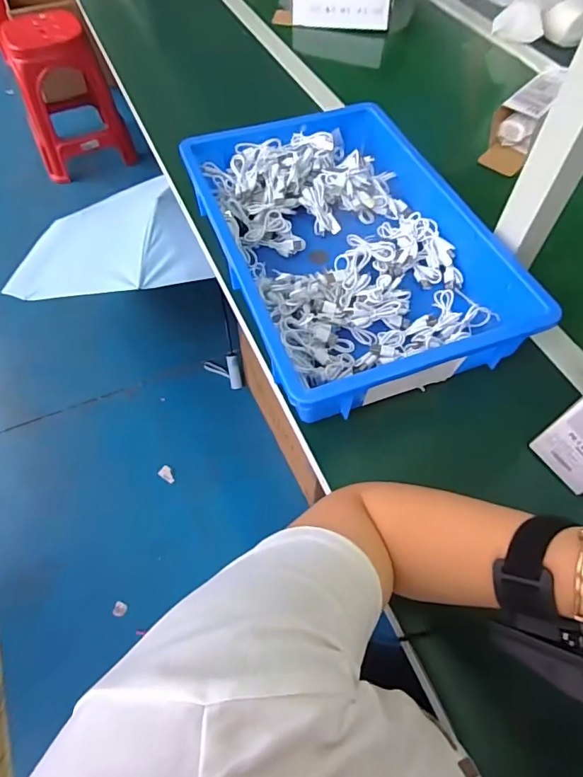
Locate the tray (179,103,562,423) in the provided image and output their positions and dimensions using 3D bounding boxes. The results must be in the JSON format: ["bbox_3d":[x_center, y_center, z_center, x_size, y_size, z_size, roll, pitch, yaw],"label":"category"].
[{"bbox_3d":[0.060,-0.180,0.573,0.282,0.076,0.432,-18,59,-11],"label":"tray"}]

